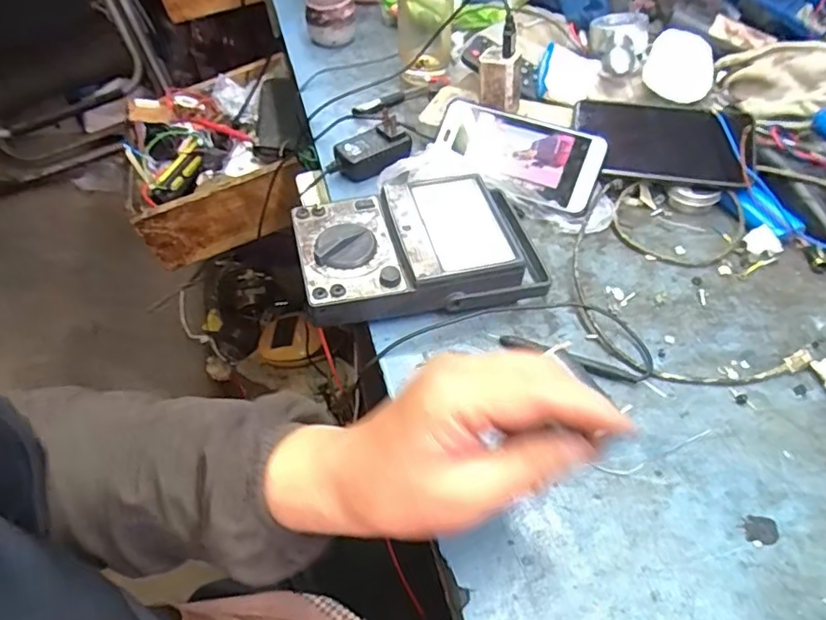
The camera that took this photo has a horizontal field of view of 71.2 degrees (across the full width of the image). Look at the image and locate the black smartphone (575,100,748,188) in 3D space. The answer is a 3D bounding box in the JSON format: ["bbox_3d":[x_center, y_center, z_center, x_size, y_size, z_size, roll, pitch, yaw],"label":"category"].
[{"bbox_3d":[0.225,-0.155,0.530,0.147,0.015,0.082,10,69,2],"label":"black smartphone"}]

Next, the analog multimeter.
[{"bbox_3d":[0.007,-0.052,0.468,0.194,0.046,0.124,-10,51,-10],"label":"analog multimeter"}]

